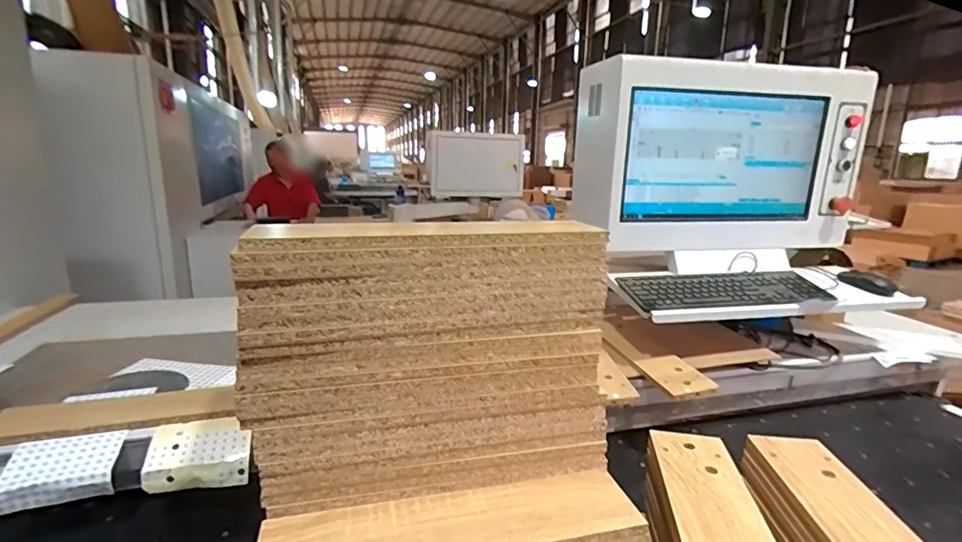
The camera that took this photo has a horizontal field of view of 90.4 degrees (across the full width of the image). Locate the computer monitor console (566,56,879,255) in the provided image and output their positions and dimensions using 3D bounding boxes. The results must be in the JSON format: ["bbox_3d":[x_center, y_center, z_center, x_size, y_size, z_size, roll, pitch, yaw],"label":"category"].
[{"bbox_3d":[0.529,-0.248,1.092,0.601,0.375,0.215,-2,13,-11],"label":"computer monitor console"}]

